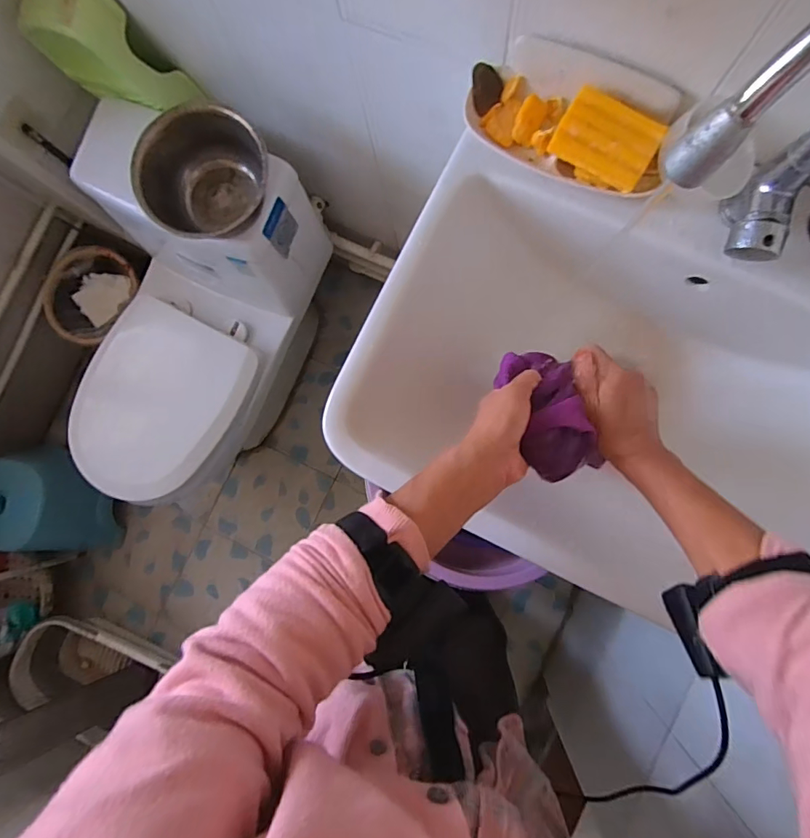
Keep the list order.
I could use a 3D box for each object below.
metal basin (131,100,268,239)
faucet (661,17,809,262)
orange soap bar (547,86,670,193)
[{"bbox_3d":[-0.300,-0.364,0.737,0.189,0.112,0.188,0,85,5],"label":"metal basin"},{"bbox_3d":[0.253,-0.161,0.312,0.203,0.277,0.076,-31,83,2],"label":"faucet"},{"bbox_3d":[0.191,-0.264,0.444,0.088,0.032,0.058,32,89,7],"label":"orange soap bar"}]

